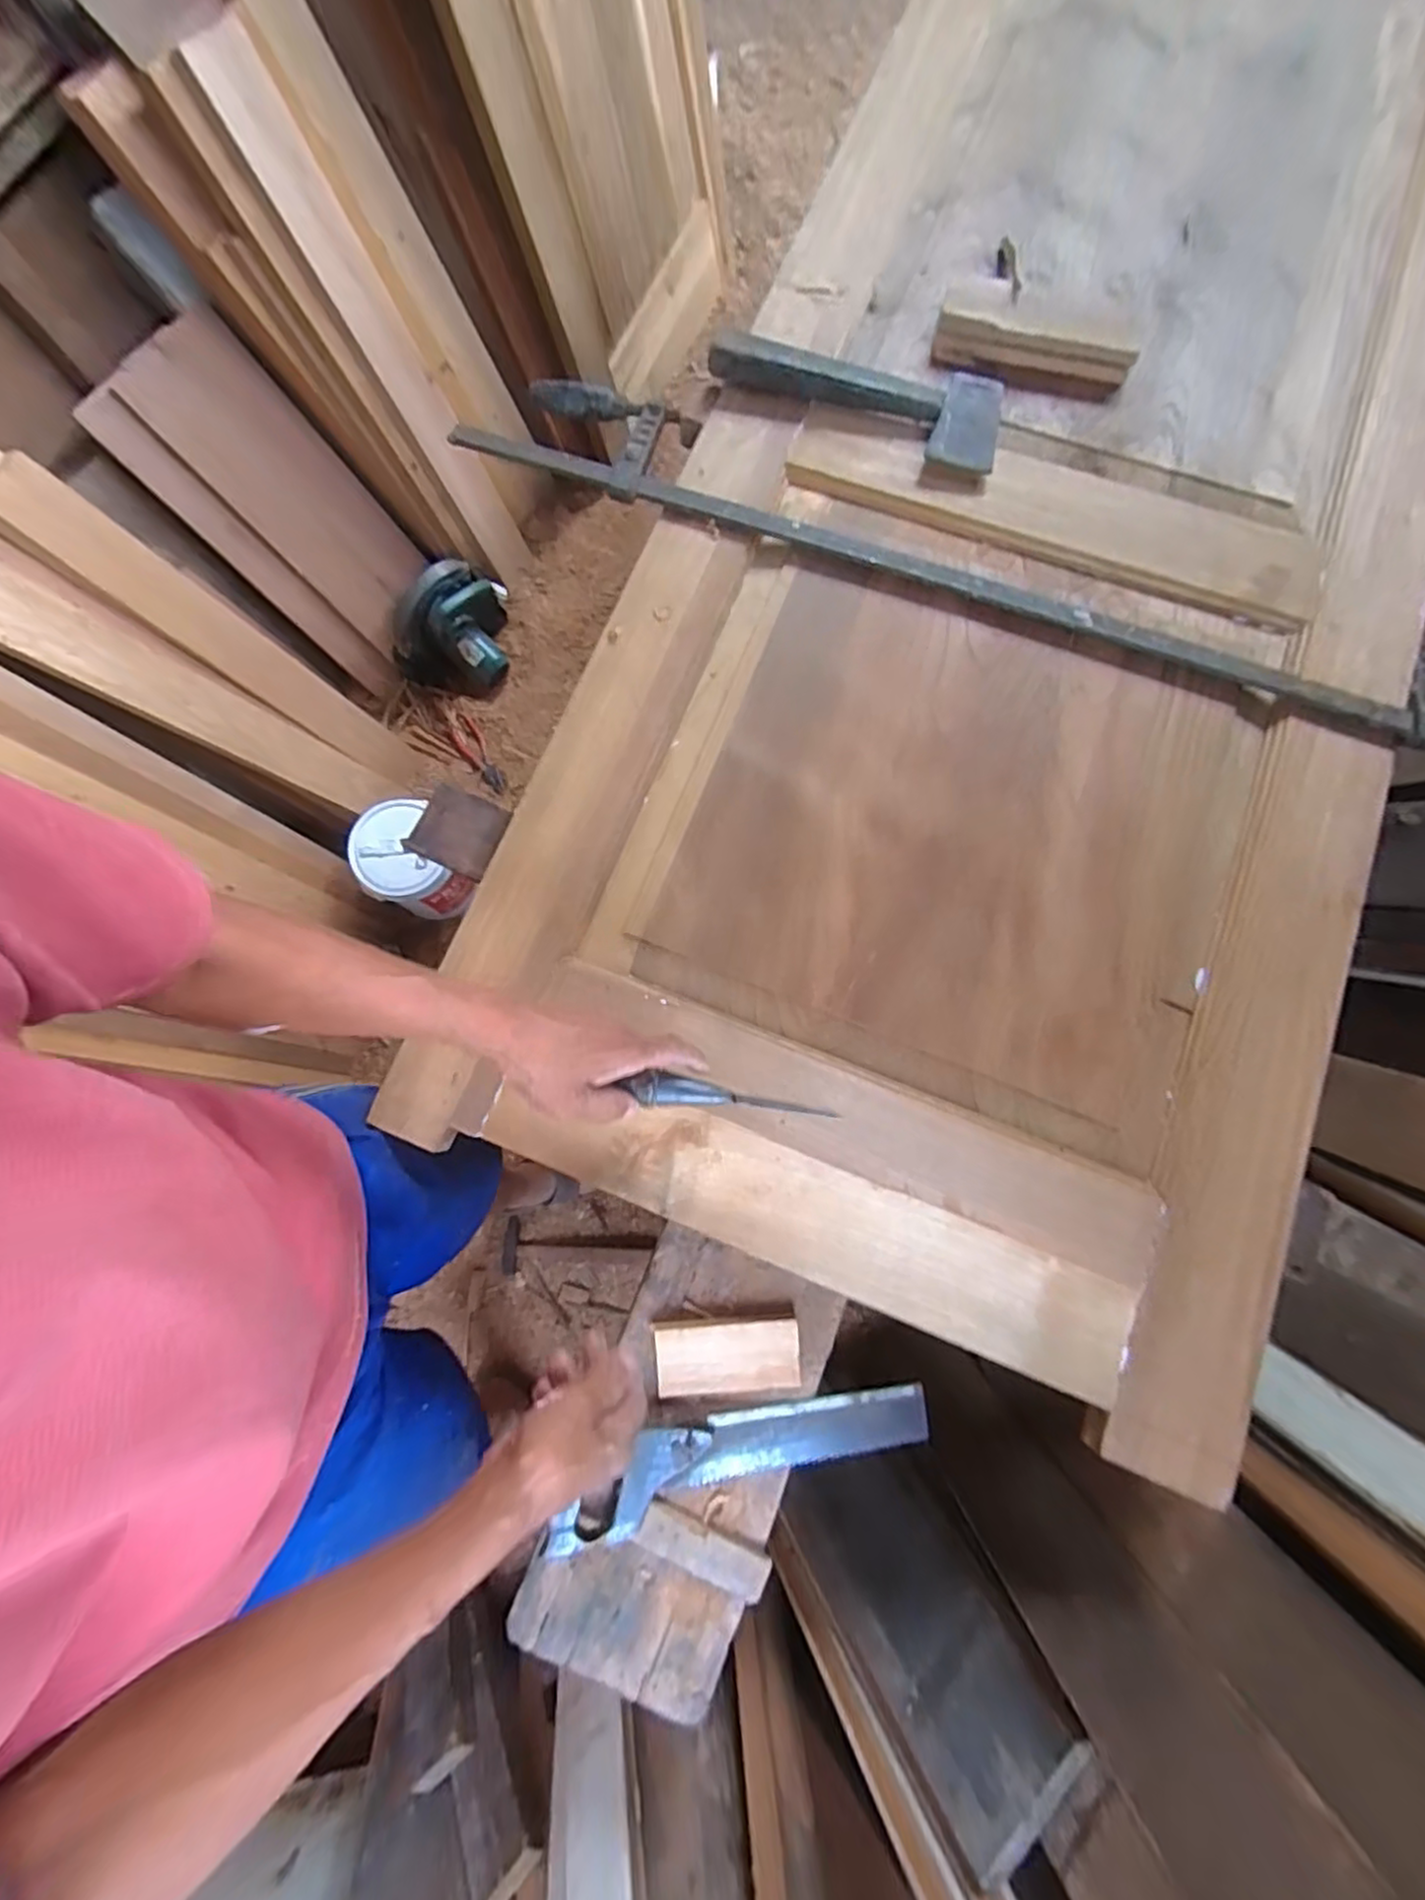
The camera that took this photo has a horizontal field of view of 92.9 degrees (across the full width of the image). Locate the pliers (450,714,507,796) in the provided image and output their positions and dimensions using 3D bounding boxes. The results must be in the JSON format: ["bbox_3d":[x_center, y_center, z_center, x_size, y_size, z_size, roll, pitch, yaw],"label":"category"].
[{"bbox_3d":[-0.498,-0.409,1.437,0.061,0.027,0.208,-30,76,-5],"label":"pliers"}]

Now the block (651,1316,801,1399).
[{"bbox_3d":[0.014,0.377,0.629,0.131,0.014,0.063,-4,75,1],"label":"block"}]

